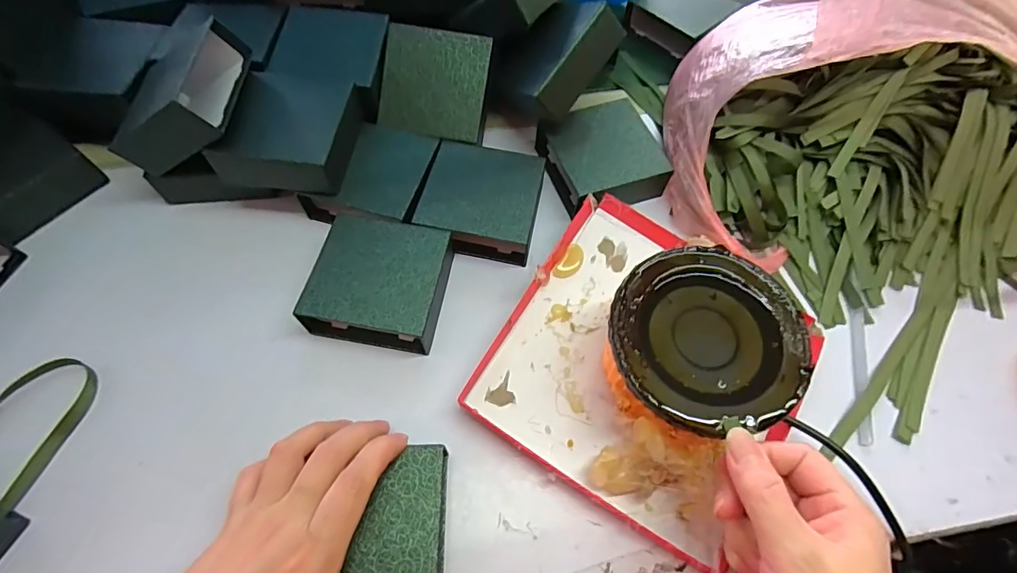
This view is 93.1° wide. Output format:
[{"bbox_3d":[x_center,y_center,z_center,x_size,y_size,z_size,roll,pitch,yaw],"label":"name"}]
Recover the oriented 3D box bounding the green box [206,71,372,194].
[{"bbox_3d":[-0.172,-0.126,0.383,0.087,0.042,0.097,7,63,2],"label":"green box"}]

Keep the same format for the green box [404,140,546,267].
[{"bbox_3d":[-0.023,-0.071,0.407,0.095,0.038,0.091,15,63,6],"label":"green box"}]

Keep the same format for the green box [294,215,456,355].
[{"bbox_3d":[-0.096,-0.002,0.366,0.092,0.036,0.090,11,63,4],"label":"green box"}]

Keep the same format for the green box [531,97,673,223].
[{"bbox_3d":[0.084,-0.111,0.430,0.092,0.039,0.098,-15,64,-10],"label":"green box"}]

